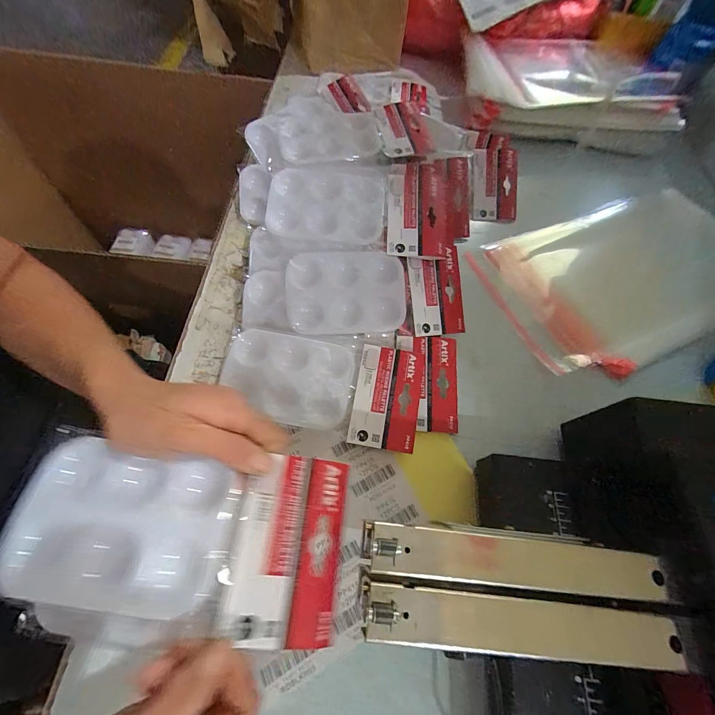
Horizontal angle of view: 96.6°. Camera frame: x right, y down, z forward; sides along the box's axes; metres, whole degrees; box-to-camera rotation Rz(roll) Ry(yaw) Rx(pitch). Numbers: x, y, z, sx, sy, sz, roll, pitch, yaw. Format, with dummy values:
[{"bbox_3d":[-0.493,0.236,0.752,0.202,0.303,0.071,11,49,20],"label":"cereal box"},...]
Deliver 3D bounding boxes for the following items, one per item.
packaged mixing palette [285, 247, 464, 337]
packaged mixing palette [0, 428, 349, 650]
[{"bbox_3d":[0.022,-0.067,0.346,0.191,0.014,0.091,-5,91,-6],"label":"packaged mixing palette"},{"bbox_3d":[-0.106,0.103,0.192,0.191,0.012,0.094,9,64,-3],"label":"packaged mixing palette"}]

